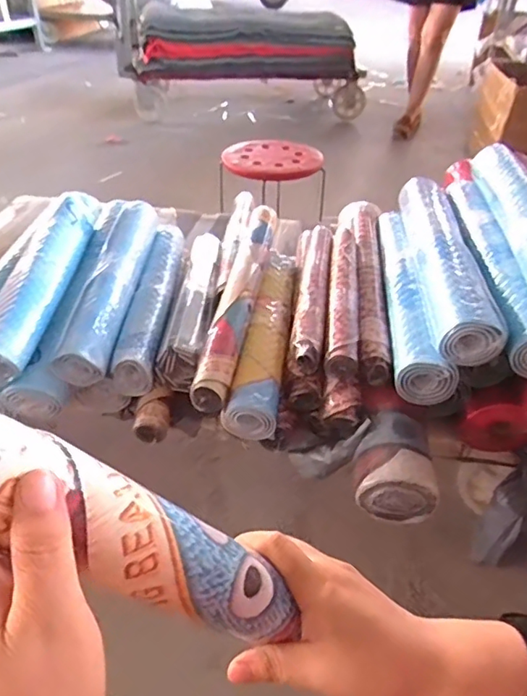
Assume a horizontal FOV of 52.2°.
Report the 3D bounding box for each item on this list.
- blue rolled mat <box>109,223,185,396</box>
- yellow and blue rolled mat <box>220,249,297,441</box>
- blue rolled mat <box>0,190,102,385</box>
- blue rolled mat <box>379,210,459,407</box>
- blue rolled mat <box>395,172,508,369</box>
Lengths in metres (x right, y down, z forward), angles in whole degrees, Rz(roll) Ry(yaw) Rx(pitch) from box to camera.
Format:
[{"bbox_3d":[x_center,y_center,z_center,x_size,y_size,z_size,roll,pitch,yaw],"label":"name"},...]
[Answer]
[{"bbox_3d":[-0.179,-0.093,0.921,0.064,0.065,0.439,3,38,1],"label":"blue rolled mat"},{"bbox_3d":[0.012,-0.036,0.866,0.070,0.060,0.435,6,38,6],"label":"yellow and blue rolled mat"},{"bbox_3d":[-0.353,-0.120,0.863,0.085,0.084,0.431,1,38,-1],"label":"blue rolled mat"},{"bbox_3d":[0.221,-0.114,0.895,0.076,0.069,0.528,3,38,1],"label":"blue rolled mat"},{"bbox_3d":[0.281,-0.159,0.849,0.088,0.060,0.529,4,38,3],"label":"blue rolled mat"}]

